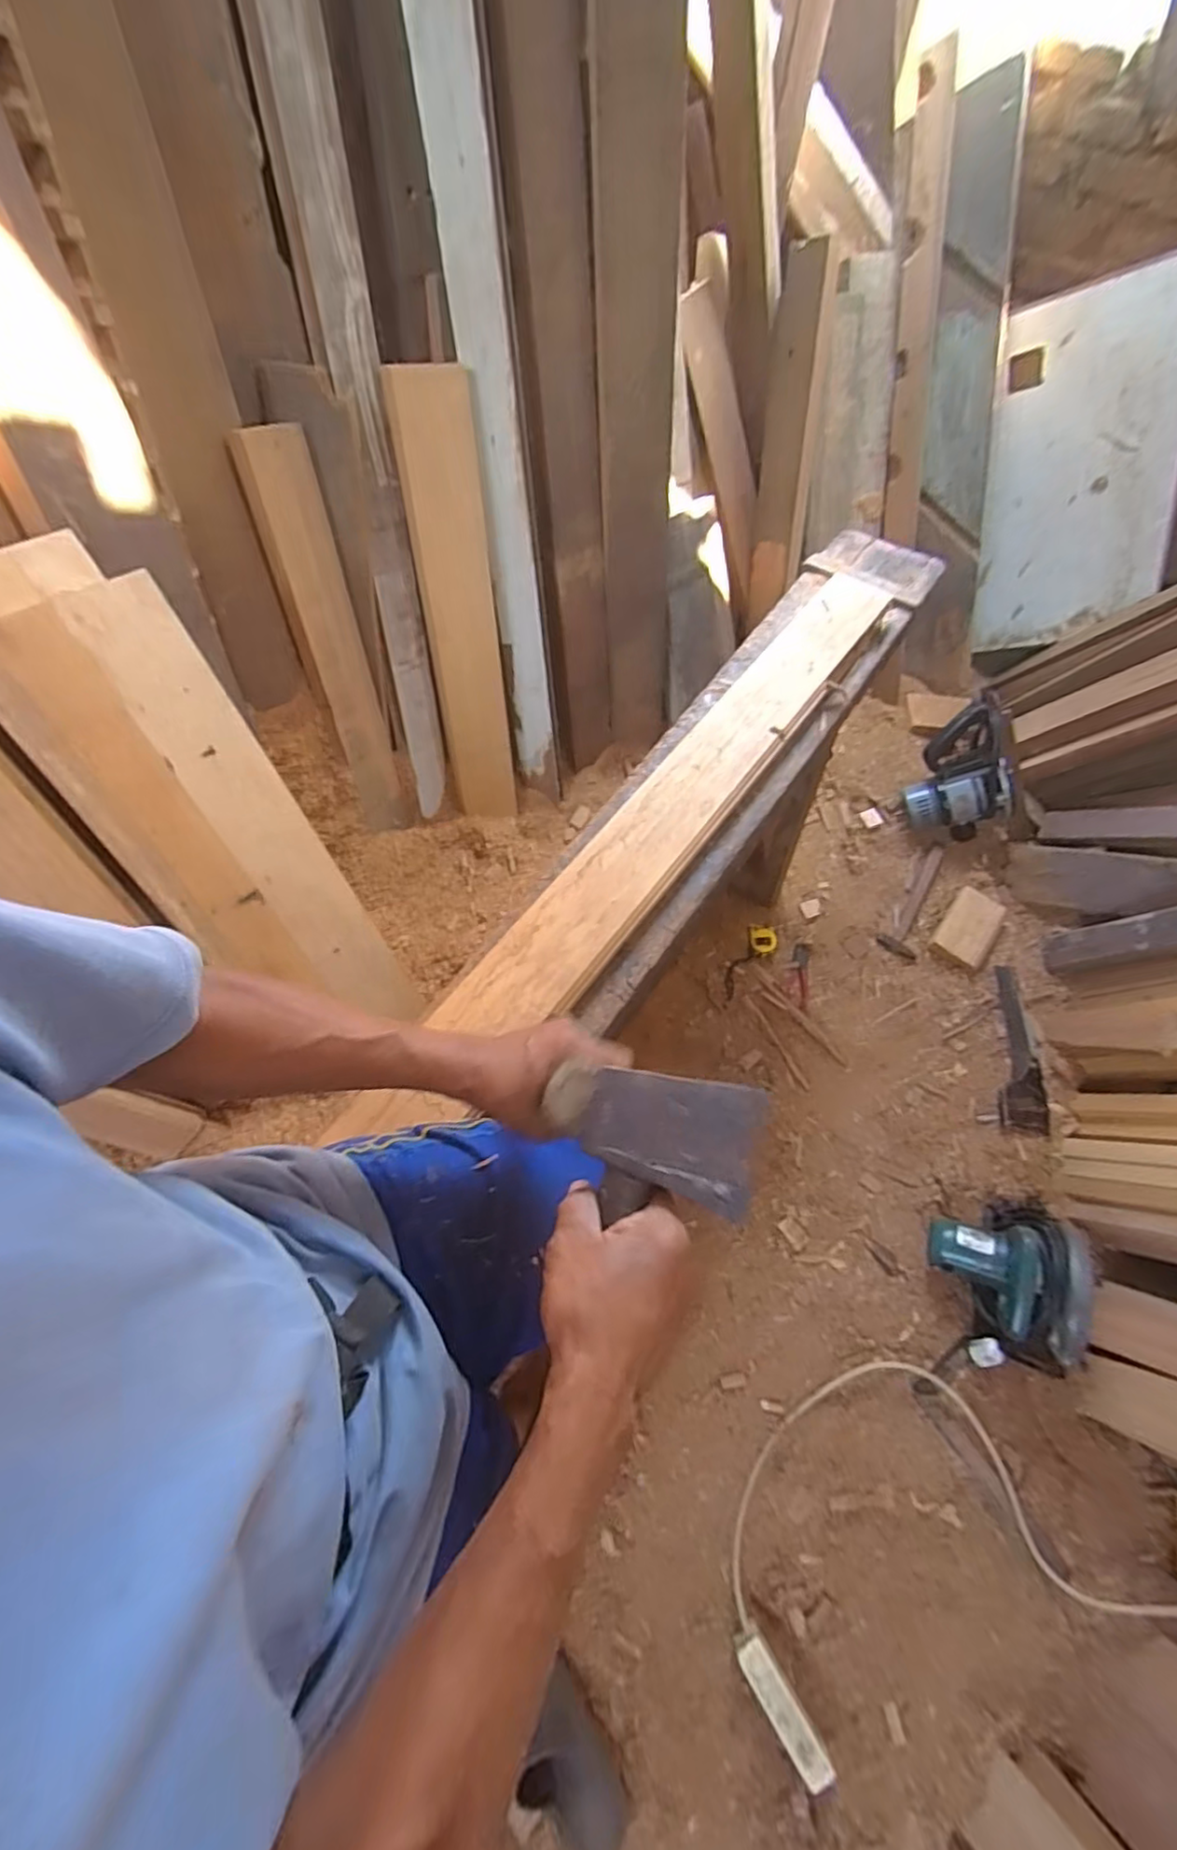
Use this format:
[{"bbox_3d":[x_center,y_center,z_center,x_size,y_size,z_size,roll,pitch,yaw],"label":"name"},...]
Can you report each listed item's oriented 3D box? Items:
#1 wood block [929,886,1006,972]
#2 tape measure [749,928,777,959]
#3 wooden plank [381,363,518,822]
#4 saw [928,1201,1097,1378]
[{"bbox_3d":[0.812,0.006,1.370,0.101,0.021,0.173,36,70,15],"label":"wood block"},{"bbox_3d":[0.371,0.037,1.364,0.057,0.026,0.063,0,65,-1],"label":"tape measure"},{"bbox_3d":[-0.208,-0.486,1.080,0.120,0.678,0.033,-15,46,-14],"label":"wooden plank"},{"bbox_3d":[0.670,0.572,1.017,0.198,0.166,0.240,1,65,0],"label":"saw"}]

